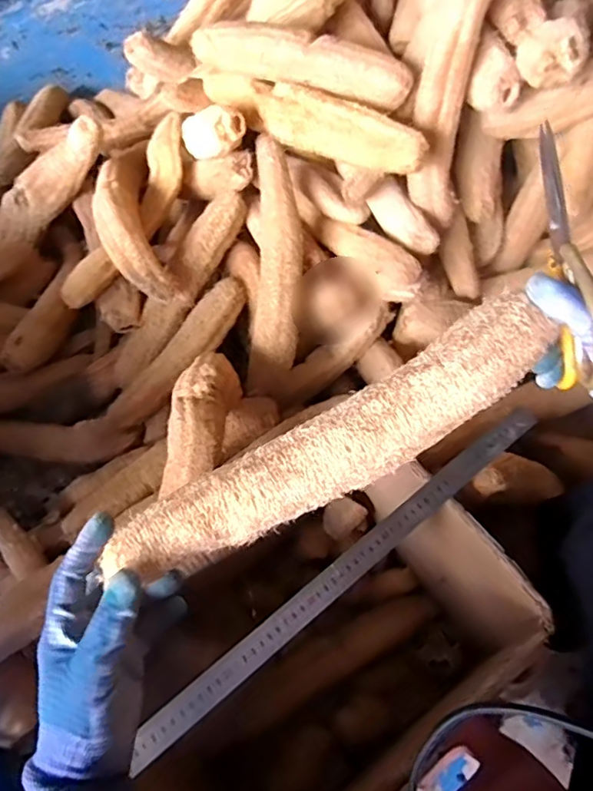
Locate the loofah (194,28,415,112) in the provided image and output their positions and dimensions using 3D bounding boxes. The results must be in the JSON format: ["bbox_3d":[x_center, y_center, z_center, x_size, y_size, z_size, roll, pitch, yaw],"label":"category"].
[{"bbox_3d":[0.005,-0.477,0.790,0.317,0.058,0.047,17,62,11],"label":"loofah"}]

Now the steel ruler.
[{"bbox_3d":[0.059,0.168,0.558,0.506,0.009,0.029,-36,84,-16],"label":"steel ruler"}]

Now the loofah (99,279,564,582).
[{"bbox_3d":[0.037,0.032,0.390,0.318,0.047,0.060,-29,64,-5],"label":"loofah"}]

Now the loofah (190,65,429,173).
[{"bbox_3d":[0.010,-0.404,0.810,0.383,0.059,0.056,28,65,16],"label":"loofah"}]

